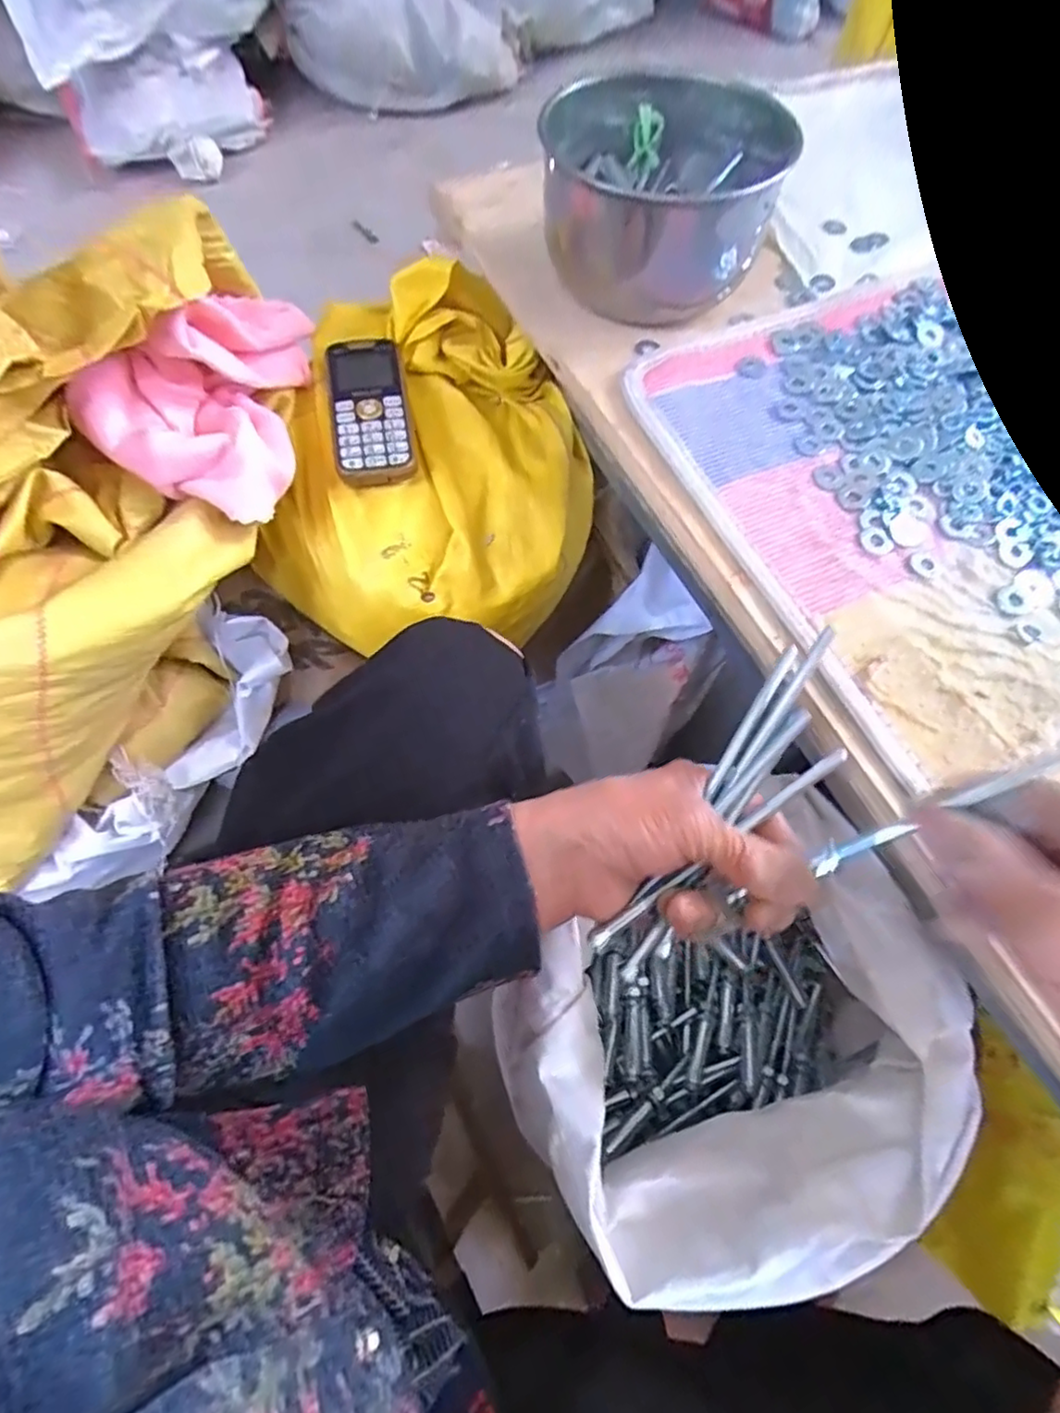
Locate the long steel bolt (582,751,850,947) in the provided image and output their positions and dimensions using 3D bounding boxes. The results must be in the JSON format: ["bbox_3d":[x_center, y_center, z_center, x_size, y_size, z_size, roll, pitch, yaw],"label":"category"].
[{"bbox_3d":[0.088,0.065,0.297,0.148,0.006,0.008,-35,69,-6],"label":"long steel bolt"}]

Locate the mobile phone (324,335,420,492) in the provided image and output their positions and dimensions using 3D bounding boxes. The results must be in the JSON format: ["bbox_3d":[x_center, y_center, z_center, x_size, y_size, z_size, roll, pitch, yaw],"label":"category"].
[{"bbox_3d":[-0.125,-0.227,0.495,0.059,0.016,0.129,-12,75,2],"label":"mobile phone"}]

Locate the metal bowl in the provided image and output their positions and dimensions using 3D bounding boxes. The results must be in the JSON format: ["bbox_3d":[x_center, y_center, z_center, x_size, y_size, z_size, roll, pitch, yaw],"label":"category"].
[{"bbox_3d":[0.094,-0.376,0.474,0.167,0.089,0.174,0,64,-1],"label":"metal bowl"}]

